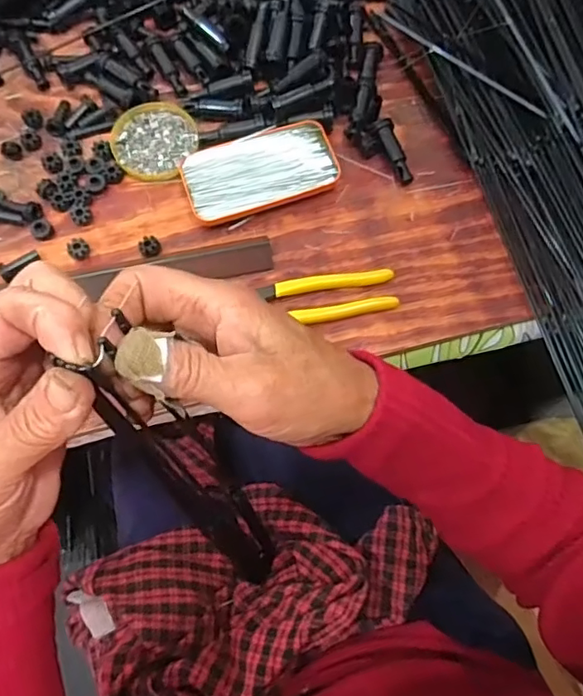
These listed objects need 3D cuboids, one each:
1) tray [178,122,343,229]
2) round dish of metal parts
[{"bbox_3d":[-0.030,-0.167,0.530,0.142,0.019,0.081,-18,73,-7],"label":"tray"},{"bbox_3d":[-0.135,-0.207,0.553,0.082,0.006,0.086,0,72,-1],"label":"round dish of metal parts"}]

